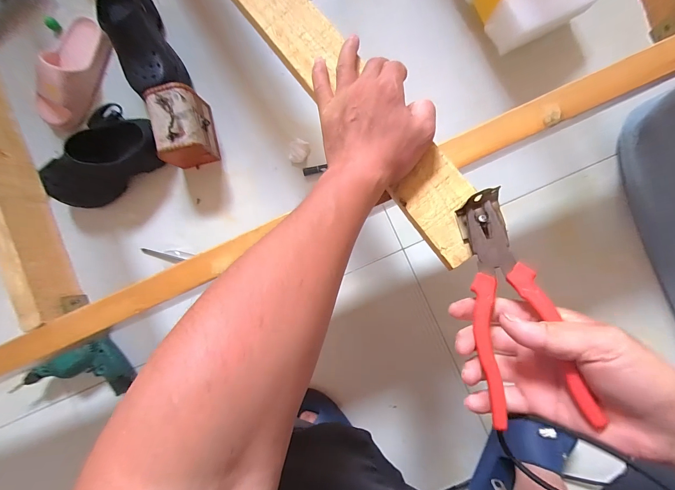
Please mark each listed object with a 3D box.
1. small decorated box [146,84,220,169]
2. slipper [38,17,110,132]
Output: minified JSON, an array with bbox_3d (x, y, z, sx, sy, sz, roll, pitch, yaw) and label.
[{"bbox_3d":[-0.303,-0.228,0.600,0.085,0.112,0.130,-12,90,4],"label":"small decorated box"},{"bbox_3d":[-0.539,-0.350,0.615,0.097,0.065,0.221,14,92,4],"label":"slipper"}]

